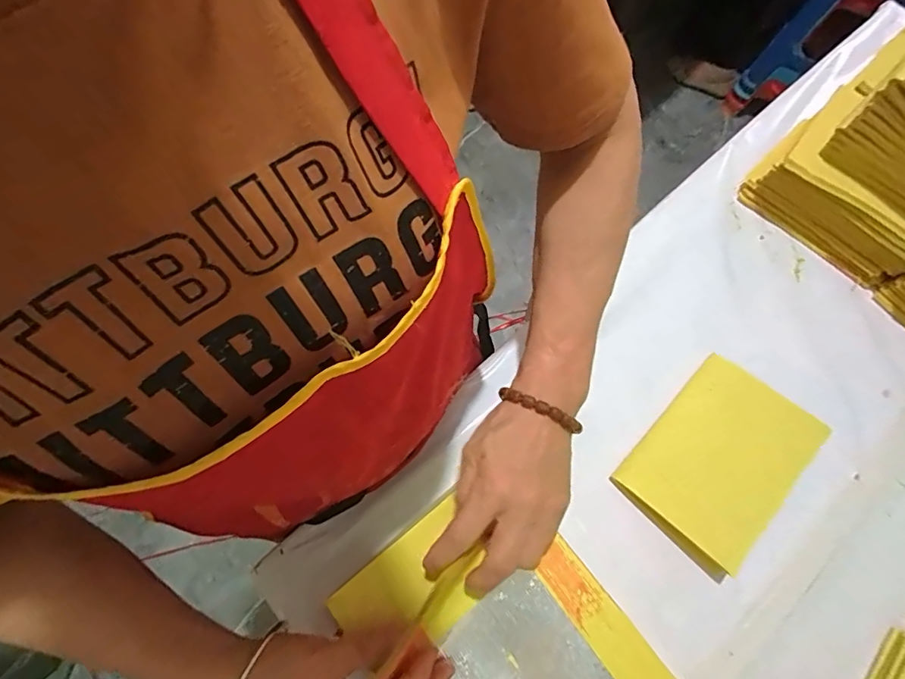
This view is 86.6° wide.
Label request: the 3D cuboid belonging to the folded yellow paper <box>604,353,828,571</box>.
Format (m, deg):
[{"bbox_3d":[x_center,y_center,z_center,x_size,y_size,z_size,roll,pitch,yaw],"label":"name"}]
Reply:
[{"bbox_3d":[0.233,0.100,0.416,0.107,0.025,0.155,43,76,11],"label":"folded yellow paper"}]

